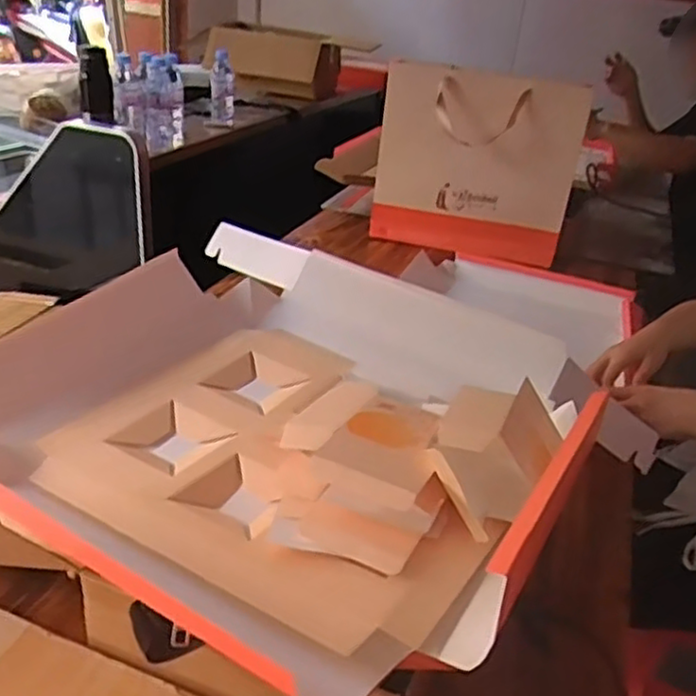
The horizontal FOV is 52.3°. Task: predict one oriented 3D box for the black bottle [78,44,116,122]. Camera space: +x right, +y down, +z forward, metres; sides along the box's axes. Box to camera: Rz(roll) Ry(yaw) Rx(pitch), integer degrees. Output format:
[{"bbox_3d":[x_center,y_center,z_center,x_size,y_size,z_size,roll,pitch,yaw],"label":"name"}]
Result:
[{"bbox_3d":[-0.569,-0.597,1.604,0.071,0.159,0.069,-4,30,-20],"label":"black bottle"}]

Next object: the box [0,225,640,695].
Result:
[{"bbox_3d":[-0.050,0.040,0.696,0.541,0.111,0.476,21,31,25],"label":"box"}]

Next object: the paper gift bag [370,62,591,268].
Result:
[{"bbox_3d":[0.242,-0.350,1.381,0.377,0.357,0.078,12,31,11],"label":"paper gift bag"}]

